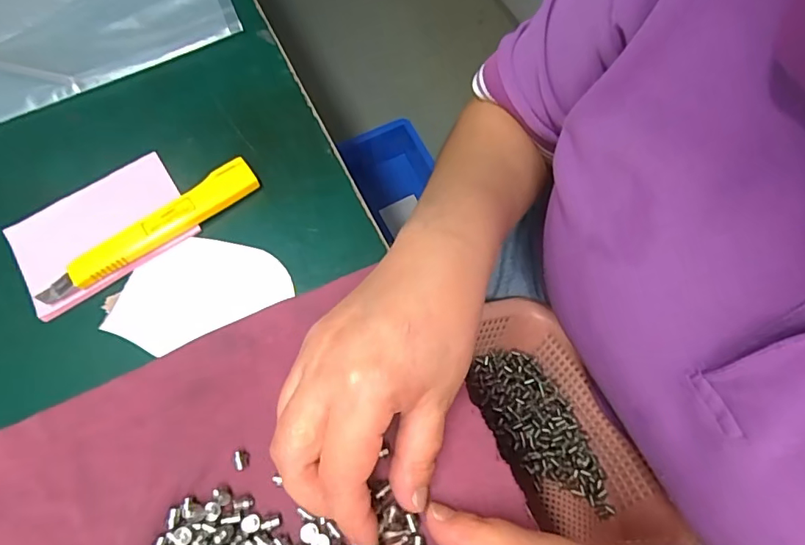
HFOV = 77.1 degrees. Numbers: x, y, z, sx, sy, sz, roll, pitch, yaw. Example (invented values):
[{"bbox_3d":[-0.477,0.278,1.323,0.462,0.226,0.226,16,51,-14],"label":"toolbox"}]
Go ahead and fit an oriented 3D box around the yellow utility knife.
[{"bbox_3d":[-0.141,-0.022,0.285,0.129,0.014,0.020,-37,72,-13],"label":"yellow utility knife"}]

